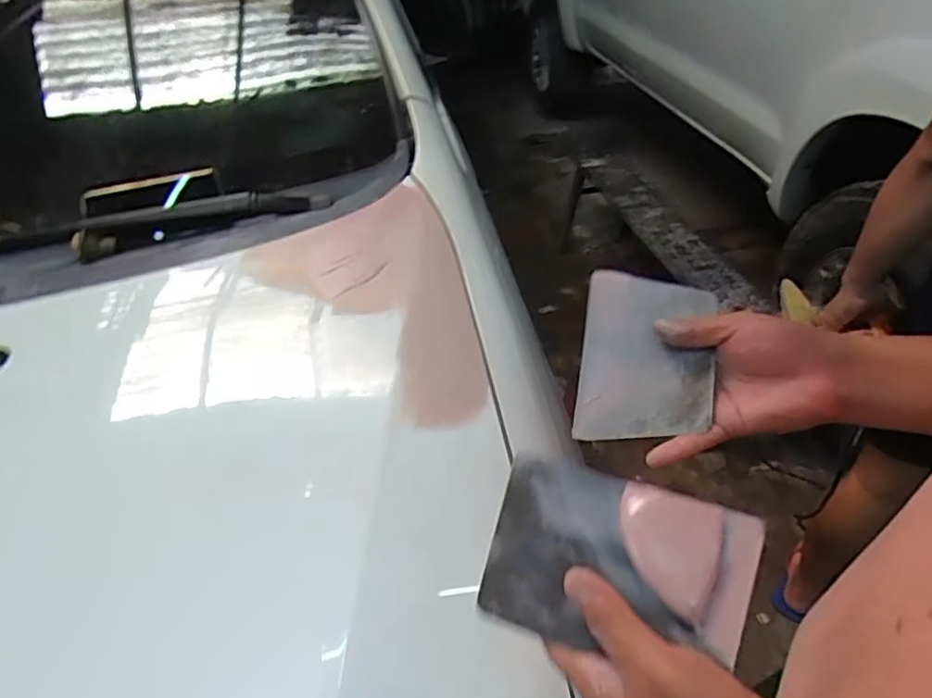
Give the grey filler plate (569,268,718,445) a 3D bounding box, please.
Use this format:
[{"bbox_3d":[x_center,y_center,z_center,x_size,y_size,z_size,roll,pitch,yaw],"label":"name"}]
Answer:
[{"bbox_3d":[0.141,0.006,0.480,0.097,0.010,0.137,5,70,17],"label":"grey filler plate"}]

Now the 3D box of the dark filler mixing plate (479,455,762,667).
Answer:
[{"bbox_3d":[0.084,0.115,0.336,0.137,0.005,0.094,9,56,15],"label":"dark filler mixing plate"}]

